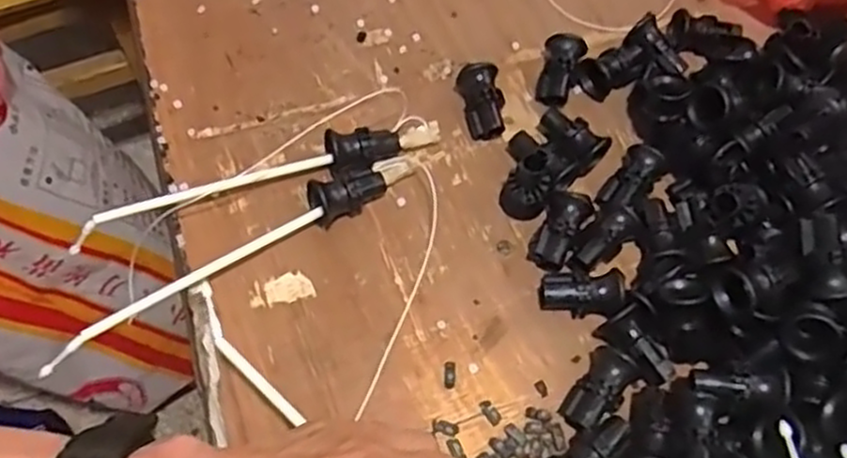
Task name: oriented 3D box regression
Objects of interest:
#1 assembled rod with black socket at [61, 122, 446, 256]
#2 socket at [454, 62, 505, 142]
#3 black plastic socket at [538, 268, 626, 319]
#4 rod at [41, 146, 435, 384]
[{"bbox_3d":[-0.100,-0.033,0.469,0.236,0.029,0.024,-17,66,-11],"label":"assembled rod with black socket"},{"bbox_3d":[0.040,-0.088,0.507,0.026,0.031,0.048,-8,64,-7],"label":"socket"},{"bbox_3d":[0.097,0.041,0.451,0.050,0.025,0.027,-3,63,15],"label":"black plastic socket"},{"bbox_3d":[-0.107,0.010,0.449,0.247,0.030,0.026,-30,69,-16],"label":"rod"}]

